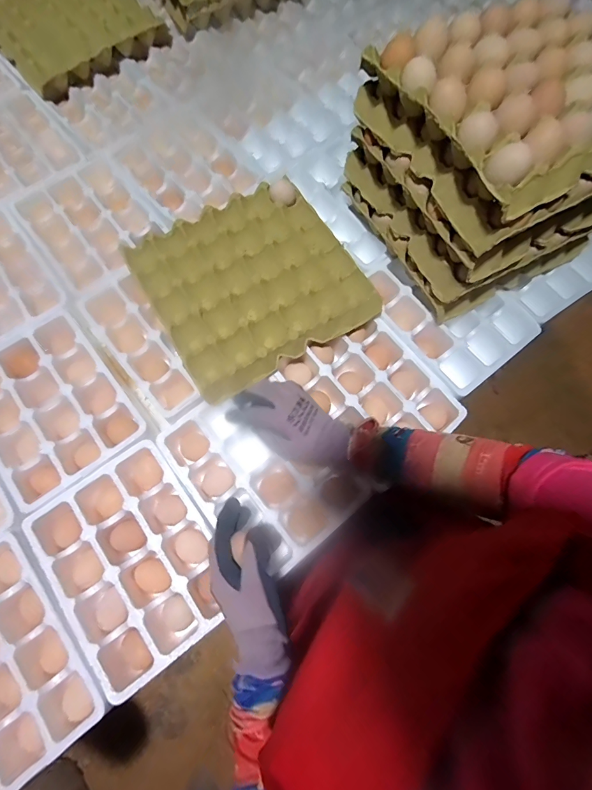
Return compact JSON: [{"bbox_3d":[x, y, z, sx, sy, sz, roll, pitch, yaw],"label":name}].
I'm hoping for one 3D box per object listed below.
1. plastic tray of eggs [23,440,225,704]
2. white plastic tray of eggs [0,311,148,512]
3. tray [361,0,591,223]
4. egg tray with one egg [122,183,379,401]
[{"bbox_3d":[-0.198,0.204,0.473,0.182,0.049,0.241,-36,76,-13],"label":"plastic tray of eggs"},{"bbox_3d":[-0.341,0.015,0.526,0.179,0.042,0.231,-37,76,-13],"label":"white plastic tray of eggs"},{"bbox_3d":[0.270,-0.358,0.429,0.300,0.052,0.262,-26,74,-10],"label":"tray"},{"bbox_3d":[-0.063,-0.166,0.547,0.279,0.043,0.259,-29,75,-11],"label":"egg tray with one egg"}]

